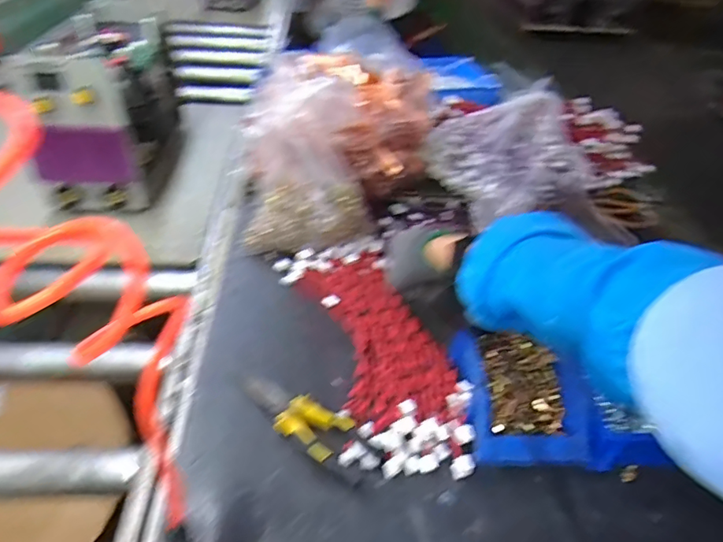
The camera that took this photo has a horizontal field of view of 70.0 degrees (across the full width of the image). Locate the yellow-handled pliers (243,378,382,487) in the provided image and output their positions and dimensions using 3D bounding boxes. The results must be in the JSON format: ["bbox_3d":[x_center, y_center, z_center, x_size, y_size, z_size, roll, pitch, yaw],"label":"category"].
[{"bbox_3d":[-0.062,0.157,0.551,0.173,0.019,0.053,32,47,27],"label":"yellow-handled pliers"}]

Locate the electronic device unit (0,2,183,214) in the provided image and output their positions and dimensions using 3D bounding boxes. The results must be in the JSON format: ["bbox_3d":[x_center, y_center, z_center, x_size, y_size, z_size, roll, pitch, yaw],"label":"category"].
[{"bbox_3d":[-0.434,-0.286,0.907,0.169,0.259,0.351,-1,42,-8],"label":"electronic device unit"}]

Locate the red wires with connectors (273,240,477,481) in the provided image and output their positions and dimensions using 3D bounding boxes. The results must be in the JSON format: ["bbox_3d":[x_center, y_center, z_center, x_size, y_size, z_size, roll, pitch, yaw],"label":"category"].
[{"bbox_3d":[0.010,0.076,0.639,0.152,0.017,0.377,-10,44,-18],"label":"red wires with connectors"}]

